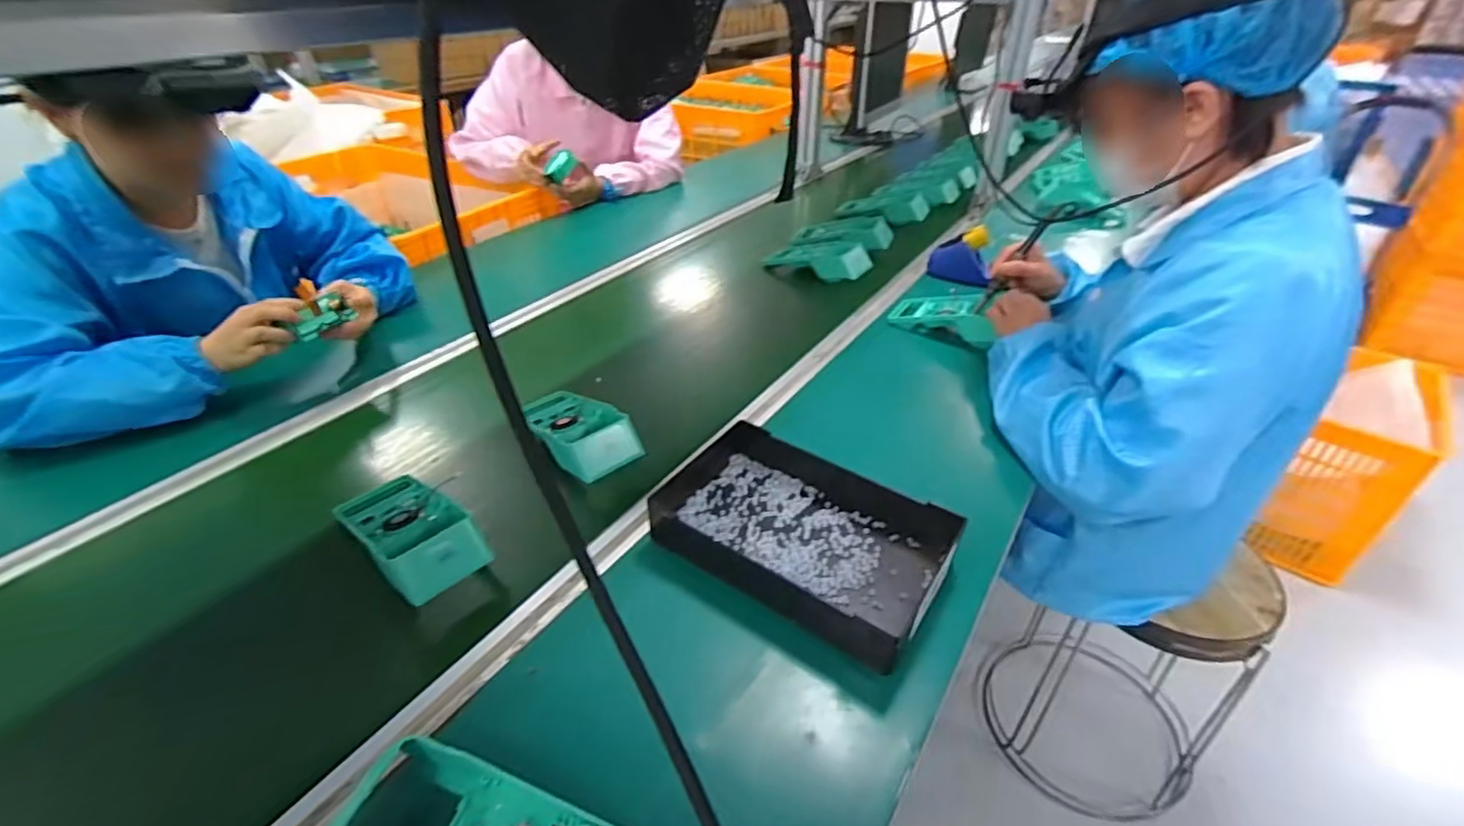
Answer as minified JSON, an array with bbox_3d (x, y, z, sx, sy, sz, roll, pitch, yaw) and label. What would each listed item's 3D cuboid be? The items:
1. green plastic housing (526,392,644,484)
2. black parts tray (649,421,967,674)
[{"bbox_3d":[-0.179,0.012,0.741,0.087,0.042,0.176,-27,44,-31],"label":"green plastic housing"},{"bbox_3d":[0.067,0.109,0.624,0.271,0.048,0.177,23,43,29],"label":"black parts tray"}]

